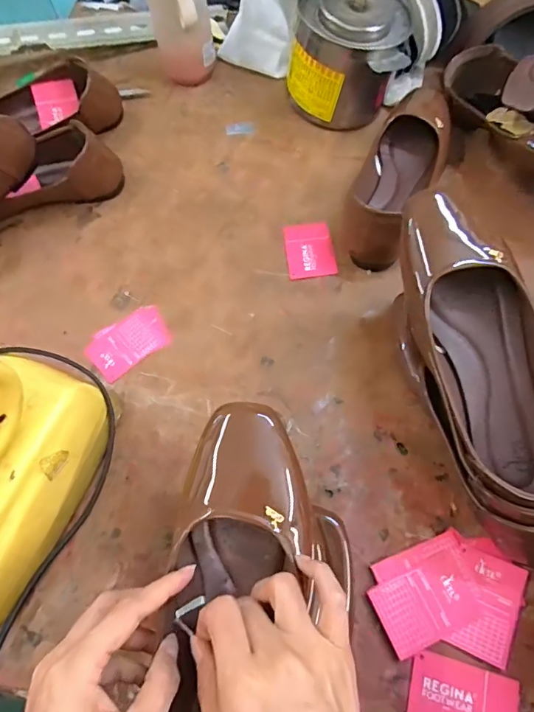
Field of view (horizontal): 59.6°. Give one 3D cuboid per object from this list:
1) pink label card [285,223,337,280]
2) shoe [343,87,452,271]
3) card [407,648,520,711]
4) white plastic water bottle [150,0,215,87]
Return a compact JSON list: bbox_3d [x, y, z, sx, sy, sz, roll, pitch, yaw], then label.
[{"bbox_3d":[0.048,-0.120,0.525,0.052,0.004,0.069,-8,70,-2],"label":"pink label card"},{"bbox_3d":[0.155,-0.214,0.533,0.078,0.060,0.252,20,68,12],"label":"shoe"},{"bbox_3d":[0.143,0.255,0.341,0.073,0.009,0.053,14,67,9],"label":"card"},{"bbox_3d":[-0.109,-0.427,0.579,0.073,0.181,0.069,-10,65,-2],"label":"white plastic water bottle"}]

